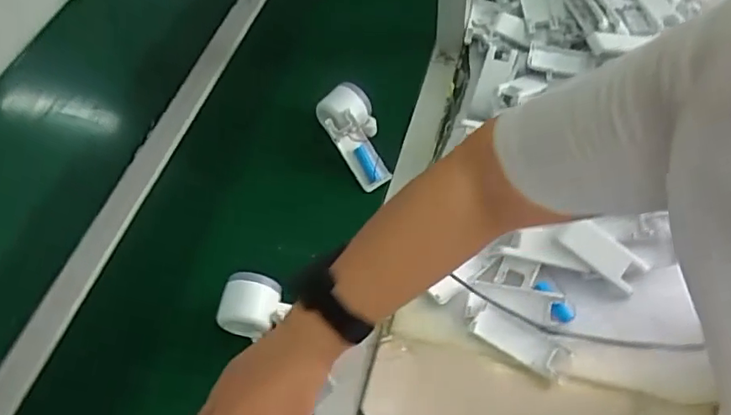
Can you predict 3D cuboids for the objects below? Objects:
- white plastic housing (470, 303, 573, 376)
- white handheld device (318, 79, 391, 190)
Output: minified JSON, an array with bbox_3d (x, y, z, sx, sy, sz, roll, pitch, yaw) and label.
[{"bbox_3d":[0.163,0.138,0.592,0.097,0.023,0.034,27,63,20],"label":"white plastic housing"},{"bbox_3d":[-0.013,-0.093,0.742,0.066,0.036,0.141,-22,88,-10],"label":"white handheld device"}]

